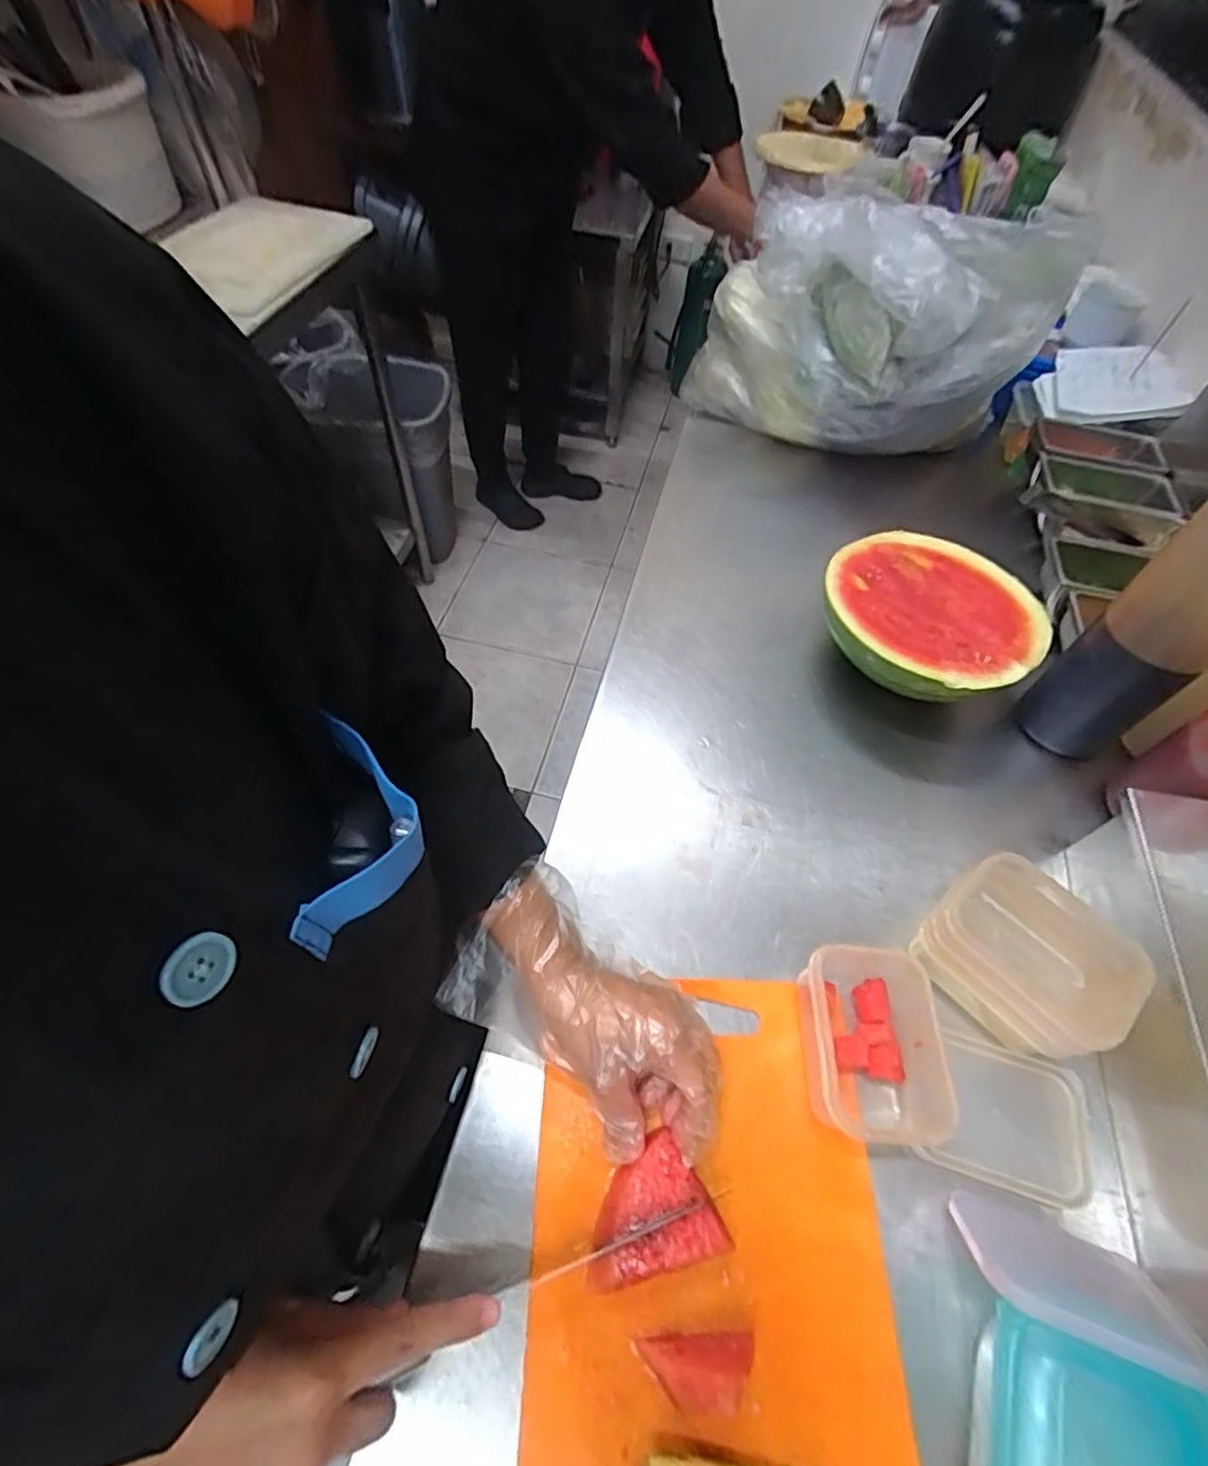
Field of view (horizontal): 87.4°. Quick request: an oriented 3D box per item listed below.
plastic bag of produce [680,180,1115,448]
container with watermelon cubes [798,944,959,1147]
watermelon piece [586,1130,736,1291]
[{"bbox_3d":[0.299,-0.487,0.771,0.253,0.264,0.349,-28,61,-20],"label":"plastic bag of produce"},{"bbox_3d":[0.168,0.196,0.410,0.082,0.043,0.117,4,56,0],"label":"container with watermelon cubes"},{"bbox_3d":[0.023,0.278,0.356,0.073,0.018,0.063,-29,61,-20],"label":"watermelon piece"}]

